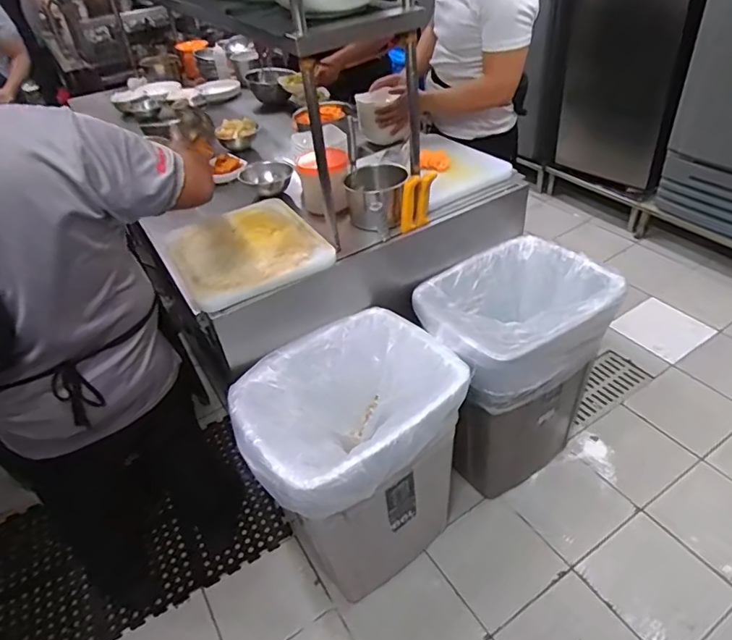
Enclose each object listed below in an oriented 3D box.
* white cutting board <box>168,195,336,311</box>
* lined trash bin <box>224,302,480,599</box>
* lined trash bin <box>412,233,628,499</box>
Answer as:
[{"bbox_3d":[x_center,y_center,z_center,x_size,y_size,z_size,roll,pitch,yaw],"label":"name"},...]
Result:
[{"bbox_3d":[-0.301,-0.184,1.287,0.344,0.037,0.386,-24,46,-23],"label":"white cutting board"},{"bbox_3d":[-0.010,0.398,1.359,0.506,0.705,0.374,-32,46,-25],"label":"lined trash bin"},{"bbox_3d":[0.425,0.148,1.532,0.488,0.664,0.373,-24,43,-18],"label":"lined trash bin"}]

